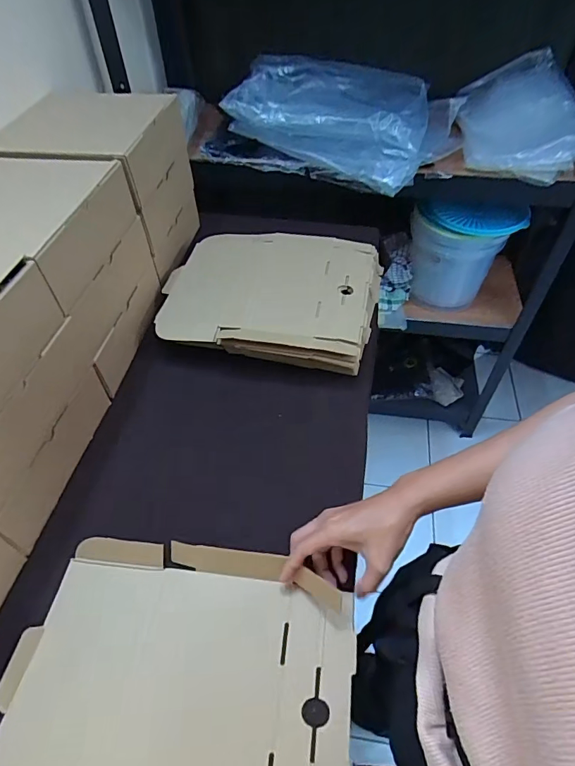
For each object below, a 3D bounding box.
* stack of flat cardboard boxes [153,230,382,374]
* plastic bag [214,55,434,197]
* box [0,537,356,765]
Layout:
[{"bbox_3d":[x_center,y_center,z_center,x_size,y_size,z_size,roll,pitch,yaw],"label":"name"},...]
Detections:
[{"bbox_3d":[-0.023,-0.132,0.686,0.315,0.056,0.259,7,50,7],"label":"stack of flat cardboard boxes"},{"bbox_3d":[0.106,-0.527,0.883,0.381,0.143,0.295,17,52,15],"label":"plastic bag"},{"bbox_3d":[-0.092,0.264,0.381,0.284,0.026,0.236,5,50,5],"label":"box"}]

